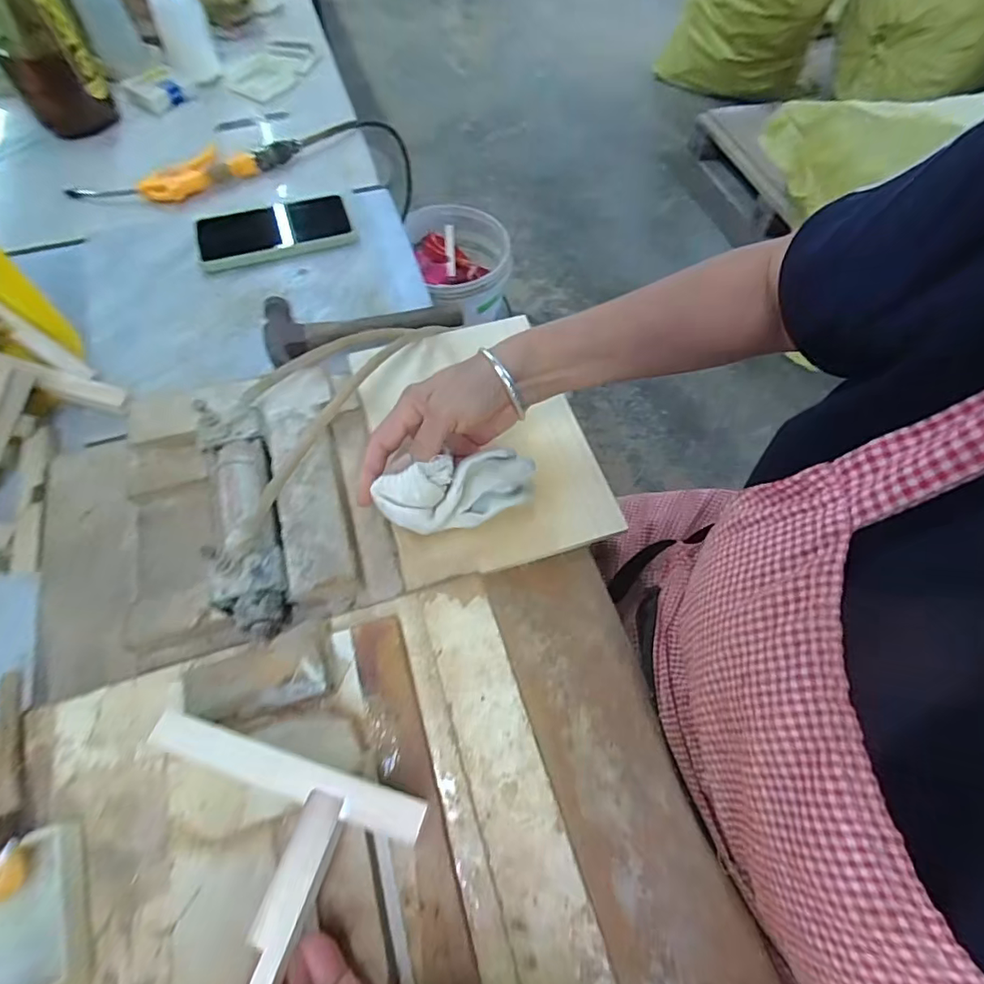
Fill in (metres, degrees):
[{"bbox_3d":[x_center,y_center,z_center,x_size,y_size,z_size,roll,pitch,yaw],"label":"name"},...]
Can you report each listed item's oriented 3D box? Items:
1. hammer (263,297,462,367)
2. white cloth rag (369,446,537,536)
[{"bbox_3d":[-0.130,-0.175,0.509,0.187,0.021,0.076,-19,64,-11],"label":"hammer"},{"bbox_3d":[-0.024,0.000,0.360,0.105,0.035,0.042,-12,63,-9],"label":"white cloth rag"}]

